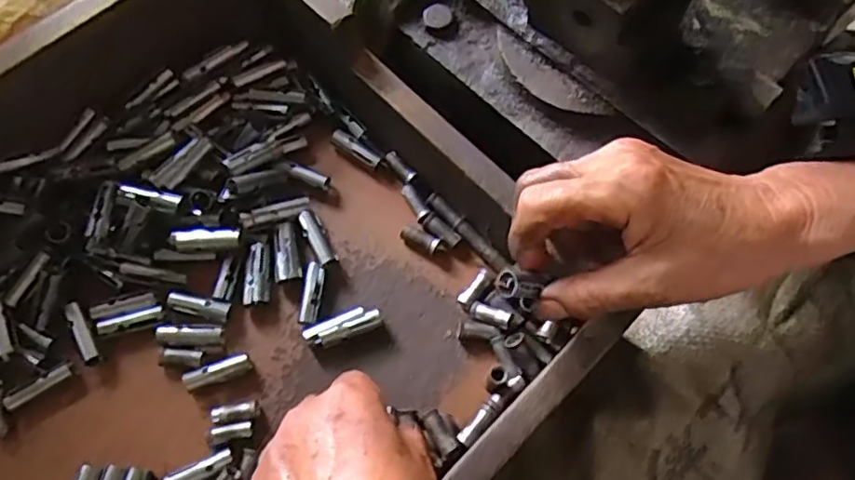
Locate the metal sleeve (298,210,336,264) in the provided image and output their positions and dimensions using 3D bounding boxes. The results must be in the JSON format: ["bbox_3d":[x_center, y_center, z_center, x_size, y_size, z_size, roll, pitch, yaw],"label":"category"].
[{"bbox_3d":[-0.067,-0.001,0.386,0.012,0.012,0.035,-29,73,-10],"label":"metal sleeve"}]

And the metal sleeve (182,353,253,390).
[{"bbox_3d":[-0.118,0.075,0.354,0.036,0.012,0.011,-16,71,-6],"label":"metal sleeve"}]

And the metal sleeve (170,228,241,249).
[{"bbox_3d":[-0.130,0.000,0.370,0.039,0.012,0.012,-3,70,-1],"label":"metal sleeve"}]

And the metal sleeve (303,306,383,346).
[{"bbox_3d":[-0.049,0.051,0.364,0.044,0.009,0.016,-21,72,-8],"label":"metal sleeve"}]

